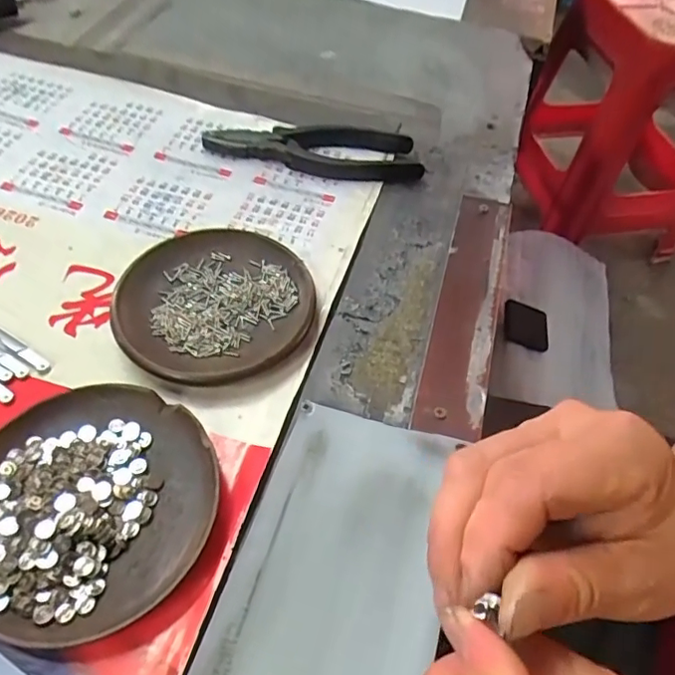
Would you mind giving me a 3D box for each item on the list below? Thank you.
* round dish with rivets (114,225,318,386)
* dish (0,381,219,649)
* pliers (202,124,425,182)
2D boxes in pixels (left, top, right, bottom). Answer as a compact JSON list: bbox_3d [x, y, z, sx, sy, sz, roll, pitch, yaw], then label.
[{"bbox_3d":[-0.073,-0.018,0.336,0.111,0.016,0.112,2,53,-3],"label":"round dish with rivets"},{"bbox_3d":[-0.114,0.075,0.260,0.111,0.019,0.114,2,53,-3],"label":"dish"},{"bbox_3d":[-0.017,-0.145,0.431,0.161,0.017,0.049,9,53,3],"label":"pliers"}]

